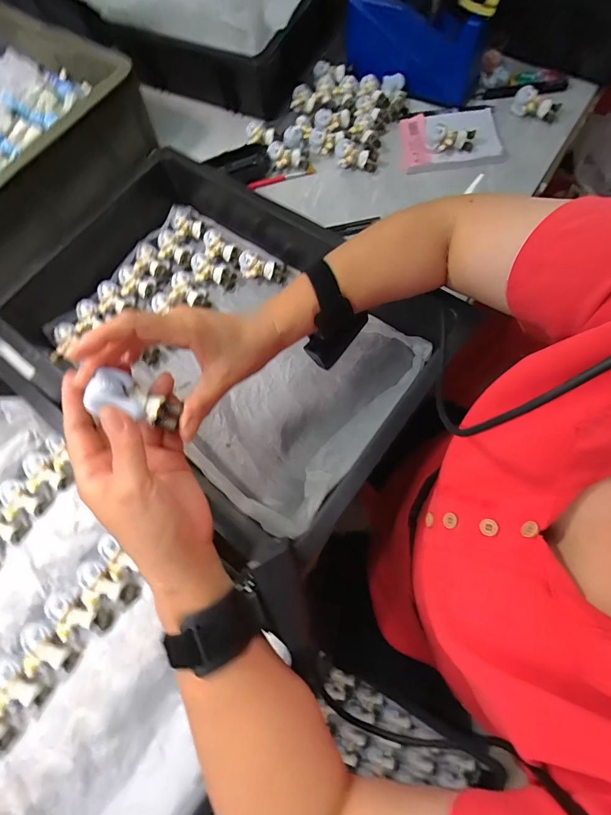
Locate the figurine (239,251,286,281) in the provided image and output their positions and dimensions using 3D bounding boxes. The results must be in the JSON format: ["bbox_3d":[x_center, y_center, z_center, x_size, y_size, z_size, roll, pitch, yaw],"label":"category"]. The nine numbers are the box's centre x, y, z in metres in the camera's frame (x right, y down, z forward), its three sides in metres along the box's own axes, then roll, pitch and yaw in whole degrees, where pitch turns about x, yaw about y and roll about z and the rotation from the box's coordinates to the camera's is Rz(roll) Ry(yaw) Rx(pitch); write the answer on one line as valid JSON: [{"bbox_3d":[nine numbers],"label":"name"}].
[{"bbox_3d":[-0.059,-0.181,0.476,0.063,0.022,0.031,15,73,-7],"label":"figurine"}]

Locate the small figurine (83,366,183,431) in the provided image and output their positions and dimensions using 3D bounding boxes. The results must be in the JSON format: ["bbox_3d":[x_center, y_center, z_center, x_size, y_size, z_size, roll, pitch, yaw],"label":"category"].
[{"bbox_3d":[-0.120,-0.001,0.248,0.027,0.057,0.033,-46,29,22],"label":"small figurine"}]

